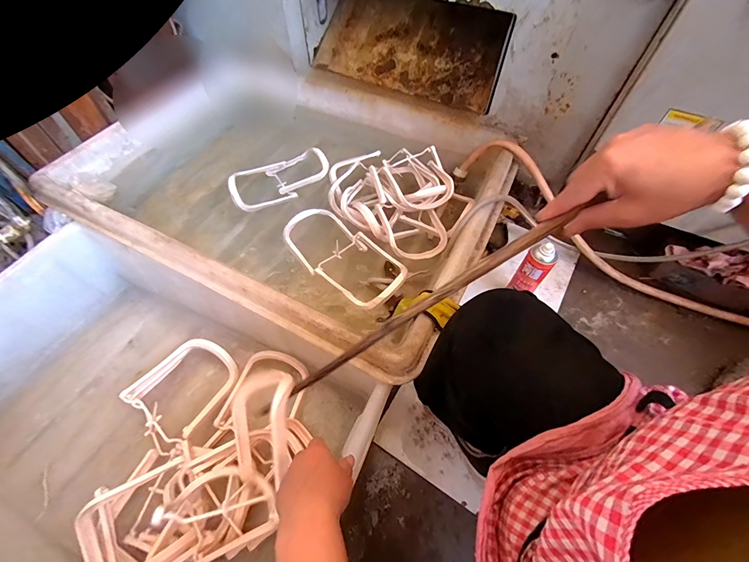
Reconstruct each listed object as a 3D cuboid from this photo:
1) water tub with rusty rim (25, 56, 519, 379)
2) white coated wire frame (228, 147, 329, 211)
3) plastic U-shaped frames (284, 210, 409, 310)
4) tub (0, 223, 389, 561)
[{"bbox_3d":[-0.220,-0.265,0.941,1.046,0.224,0.789,23,59,14],"label":"water tub with rusty rim"},{"bbox_3d":[-0.279,-0.306,0.973,0.300,0.046,0.166,-32,62,-20],"label":"white coated wire frame"},{"bbox_3d":[-0.082,-0.069,0.824,0.338,0.032,0.172,35,63,20],"label":"plastic U-shaped frames"},{"bbox_3d":[-0.460,0.273,0.655,0.849,0.309,0.536,23,59,14],"label":"tub"}]

